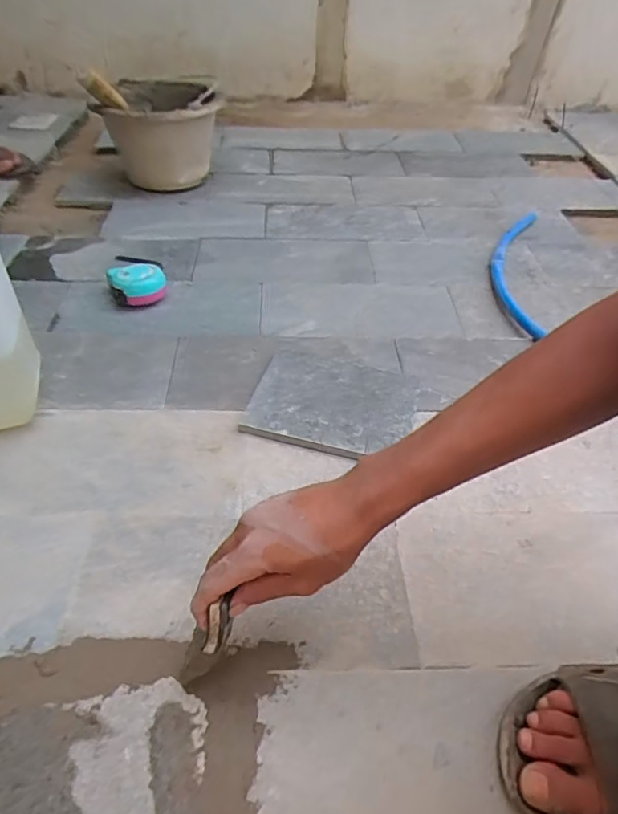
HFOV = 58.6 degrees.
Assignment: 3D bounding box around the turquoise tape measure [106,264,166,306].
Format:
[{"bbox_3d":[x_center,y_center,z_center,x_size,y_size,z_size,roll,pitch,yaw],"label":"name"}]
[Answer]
[{"bbox_3d":[-0.259,-0.182,0.830,0.083,0.048,0.062,-7,45,-10],"label":"turquoise tape measure"}]

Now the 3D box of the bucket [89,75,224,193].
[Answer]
[{"bbox_3d":[-0.293,-0.557,1.135,0.215,0.170,0.256,-2,44,-5],"label":"bucket"}]

